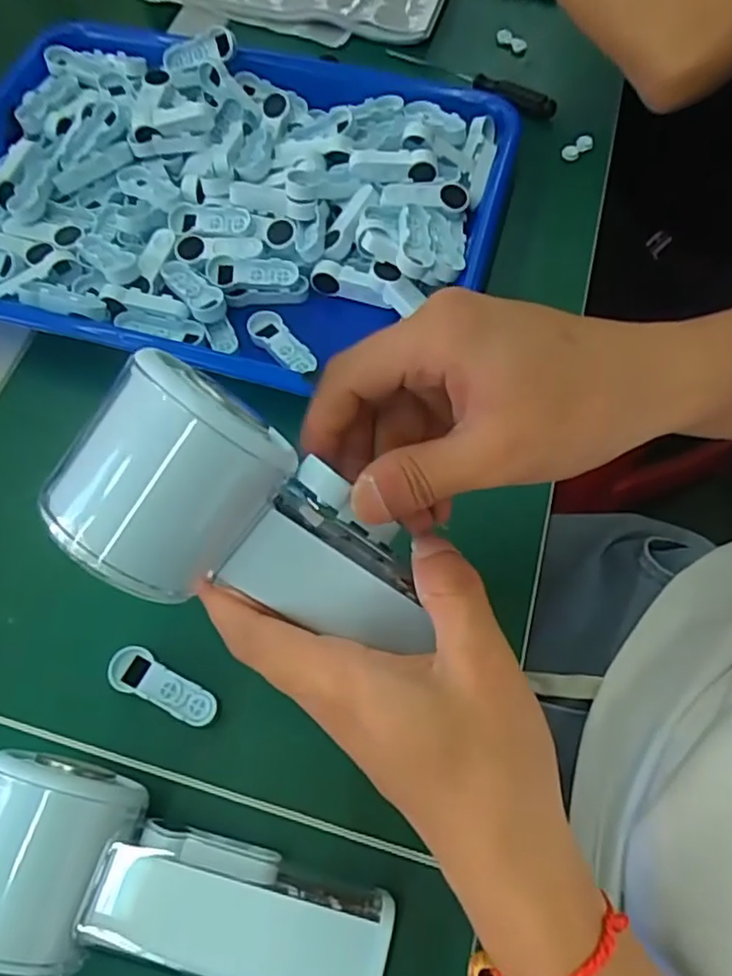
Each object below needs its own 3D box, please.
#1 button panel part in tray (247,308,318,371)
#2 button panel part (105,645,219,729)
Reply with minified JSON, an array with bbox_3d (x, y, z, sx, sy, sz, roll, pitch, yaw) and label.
[{"bbox_3d":[-0.046,-0.076,0.352,0.018,0.010,0.048,-35,69,-14],"label":"button panel part in tray"},{"bbox_3d":[-0.087,0.085,0.278,0.050,0.004,0.018,24,67,12],"label":"button panel part"}]

